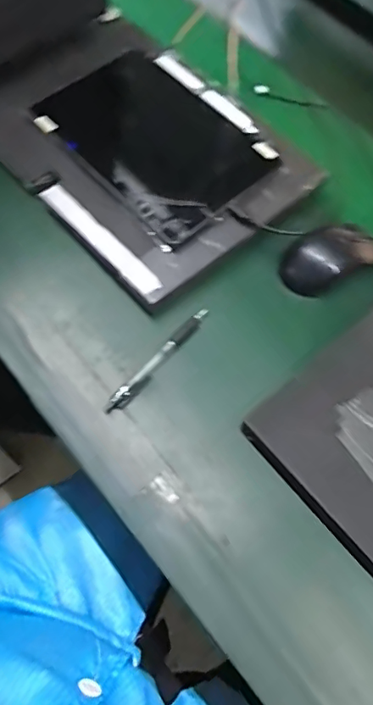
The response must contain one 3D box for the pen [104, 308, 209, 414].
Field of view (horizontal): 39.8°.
[{"bbox_3d":[-0.026,0.005,0.502,0.015,0.011,0.142,39,68,14],"label":"pen"}]

